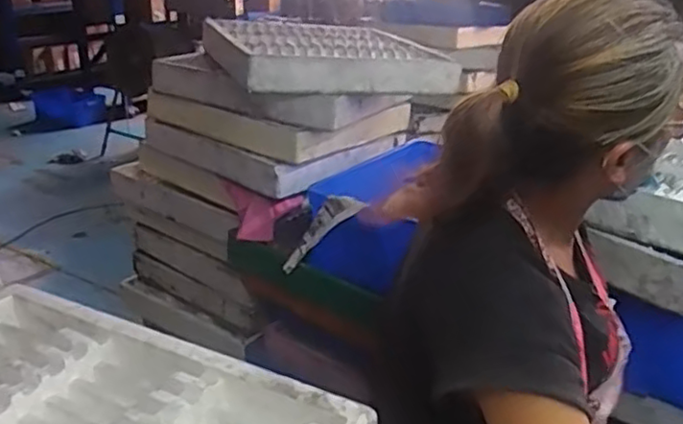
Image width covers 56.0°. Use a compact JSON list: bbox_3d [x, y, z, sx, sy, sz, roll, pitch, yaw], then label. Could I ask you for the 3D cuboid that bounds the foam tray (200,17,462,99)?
[{"bbox_3d":[-0.029,-0.416,1.716,0.592,0.122,0.581,-6,23,-17],"label":"foam tray"}]

